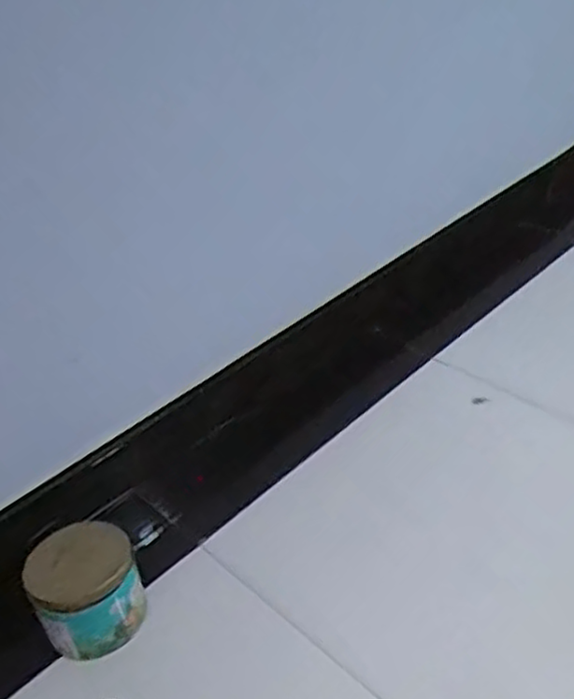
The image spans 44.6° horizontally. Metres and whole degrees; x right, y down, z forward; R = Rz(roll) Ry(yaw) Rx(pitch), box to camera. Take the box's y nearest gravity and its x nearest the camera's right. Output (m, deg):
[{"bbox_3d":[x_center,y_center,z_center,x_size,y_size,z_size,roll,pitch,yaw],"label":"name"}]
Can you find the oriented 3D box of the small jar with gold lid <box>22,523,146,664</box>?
[{"bbox_3d":[-0.259,0.308,0.911,0.125,0.110,0.127,-3,37,2],"label":"small jar with gold lid"}]

